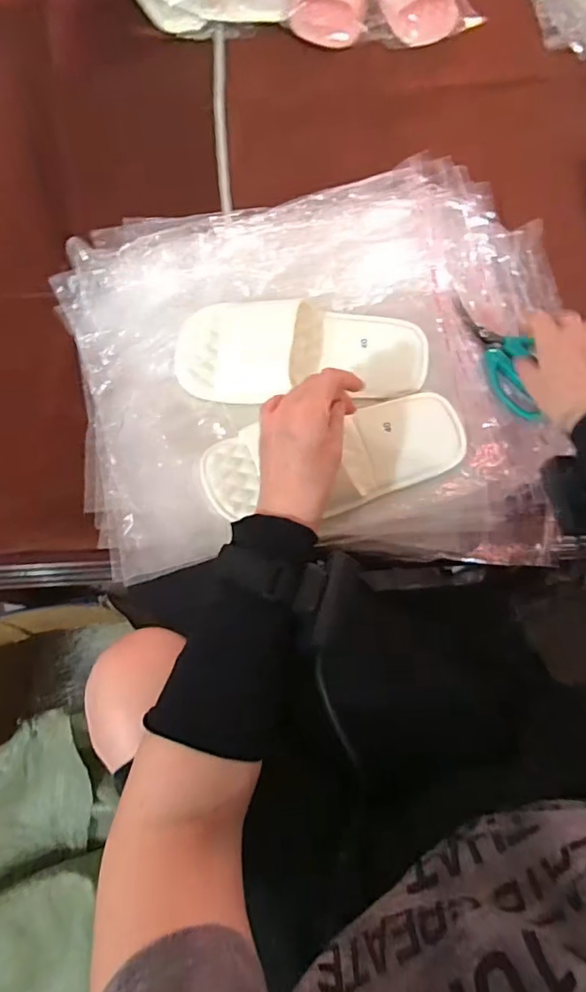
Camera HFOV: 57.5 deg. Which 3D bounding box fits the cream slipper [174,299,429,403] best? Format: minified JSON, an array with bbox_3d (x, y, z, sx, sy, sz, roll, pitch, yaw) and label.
[{"bbox_3d":[0.009,-0.153,0.534,0.247,0.045,0.101,-2,73,1],"label":"cream slipper"}]

